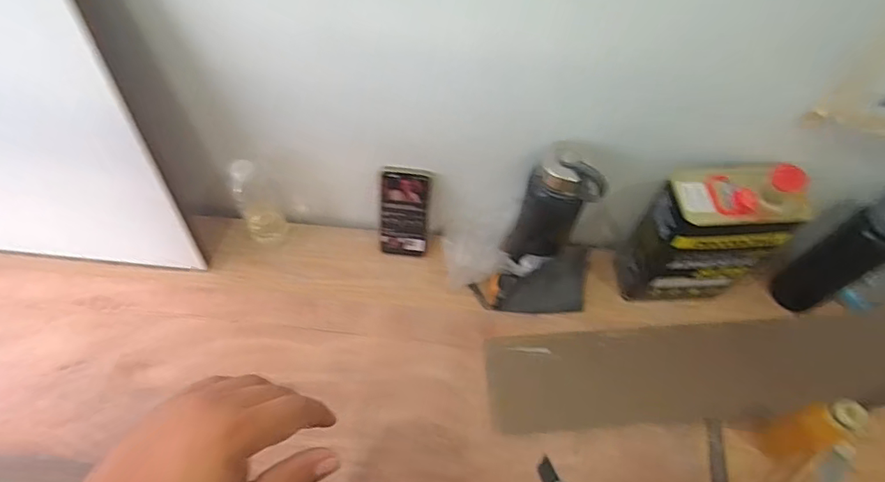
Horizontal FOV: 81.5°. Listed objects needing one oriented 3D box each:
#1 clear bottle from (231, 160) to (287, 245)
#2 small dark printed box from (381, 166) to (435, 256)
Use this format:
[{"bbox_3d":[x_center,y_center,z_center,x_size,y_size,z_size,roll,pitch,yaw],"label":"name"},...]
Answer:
[{"bbox_3d":[-0.303,-0.071,0.821,0.061,0.192,0.080,-26,63,-16],"label":"clear bottle"},{"bbox_3d":[-0.058,-0.046,0.822,0.075,0.163,0.017,6,38,-2],"label":"small dark printed box"}]

